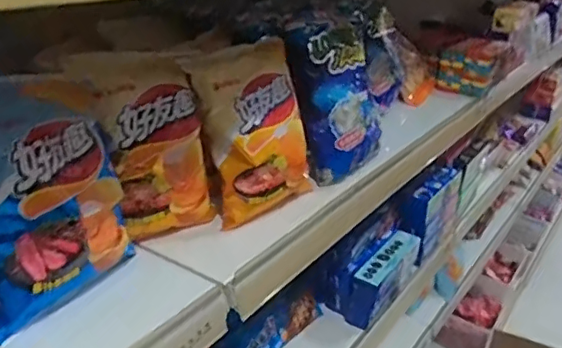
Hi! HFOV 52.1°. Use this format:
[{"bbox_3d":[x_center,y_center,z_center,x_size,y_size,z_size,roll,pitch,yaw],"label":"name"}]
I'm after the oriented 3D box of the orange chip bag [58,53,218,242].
[{"bbox_3d":[-0.144,-0.037,0.653,0.125,0.212,0.037,-25,14,-28],"label":"orange chip bag"}]

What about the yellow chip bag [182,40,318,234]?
[{"bbox_3d":[-0.025,-0.059,0.713,0.155,0.205,0.068,-25,13,-37],"label":"yellow chip bag"}]

